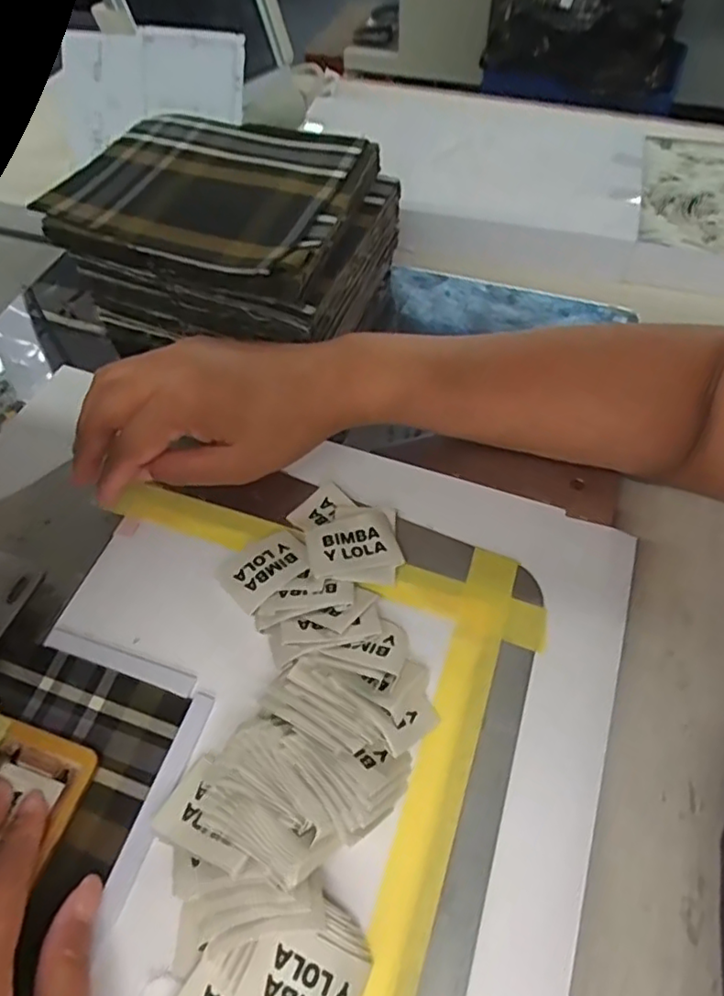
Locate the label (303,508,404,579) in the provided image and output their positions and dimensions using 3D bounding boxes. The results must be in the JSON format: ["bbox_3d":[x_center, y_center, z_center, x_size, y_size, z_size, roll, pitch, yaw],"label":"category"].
[{"bbox_3d":[-0.006,0.024,0.334,0.047,0.005,0.039,-14,56,-8],"label":"label"}]

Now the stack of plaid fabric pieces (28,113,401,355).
[{"bbox_3d":[-0.090,-0.180,0.415,0.198,0.090,0.159,24,59,6],"label":"stack of plaid fabric pieces"}]

